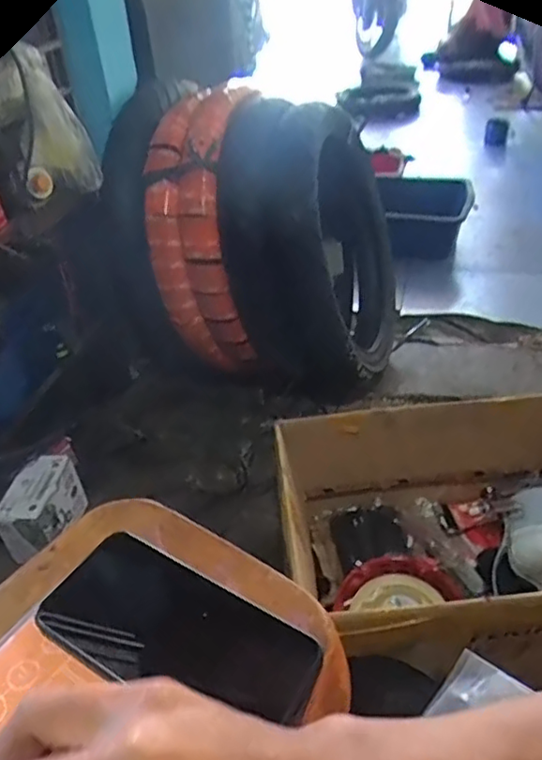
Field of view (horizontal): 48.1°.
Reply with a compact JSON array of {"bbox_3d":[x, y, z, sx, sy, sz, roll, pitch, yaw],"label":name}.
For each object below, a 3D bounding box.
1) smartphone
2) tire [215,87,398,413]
[{"bbox_3d":[-0.059,0.155,0.374,0.171,0.012,0.078,17,43,26],"label":"smartphone"},{"bbox_3d":[0.097,-0.299,1.262,0.260,0.571,0.556,-12,27,15],"label":"tire"}]

